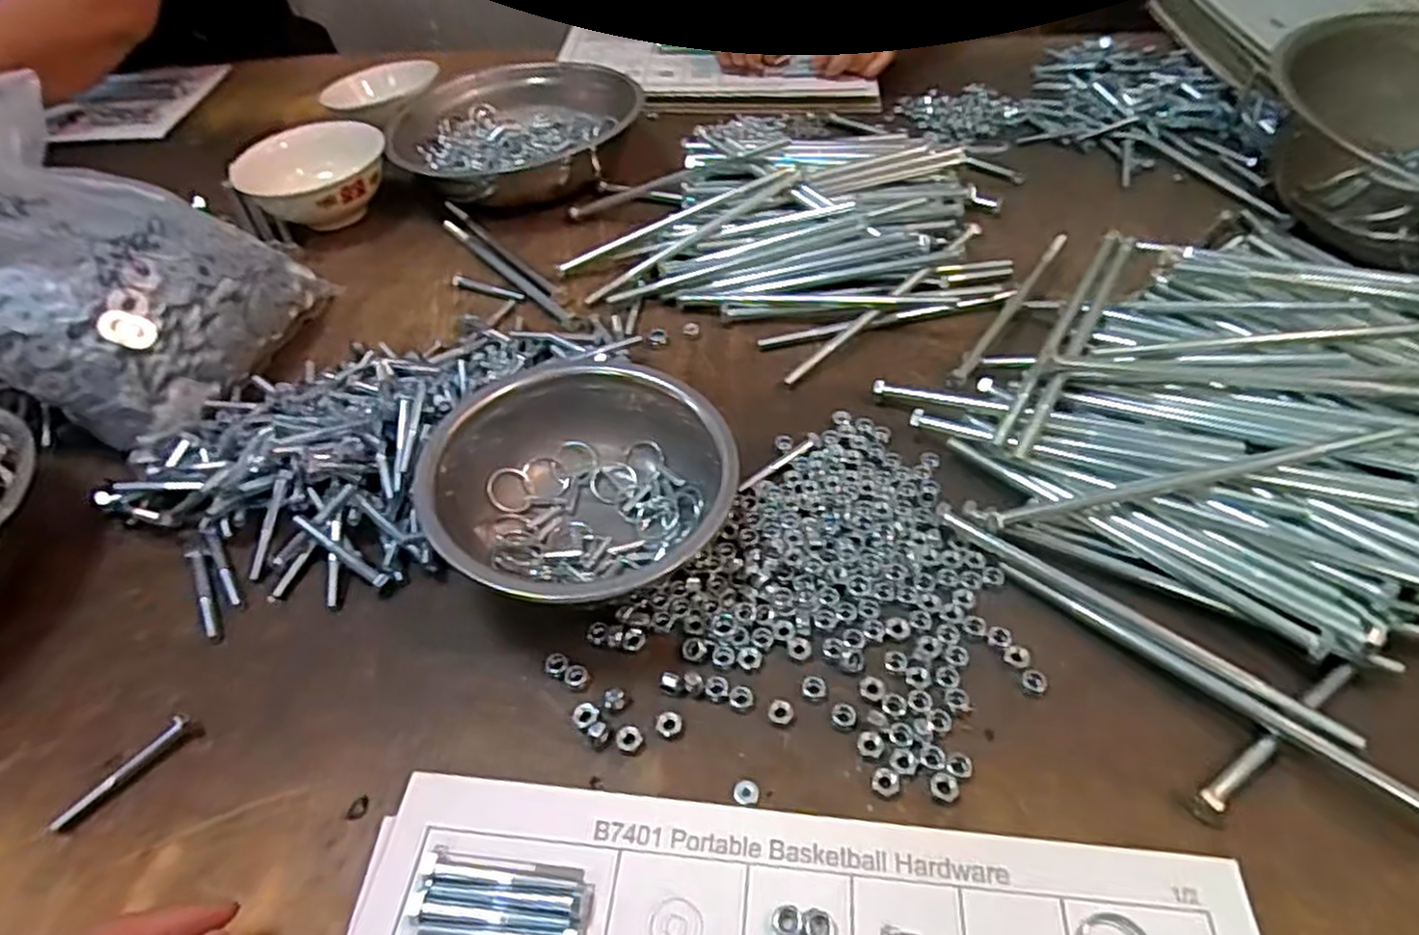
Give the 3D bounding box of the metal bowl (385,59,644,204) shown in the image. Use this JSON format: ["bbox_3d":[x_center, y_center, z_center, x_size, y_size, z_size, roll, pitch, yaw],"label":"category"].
[{"bbox_3d":[-0.210,-0.357,0.797,0.222,0.073,0.222,-2,47,2],"label":"metal bowl"}]

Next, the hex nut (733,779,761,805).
[{"bbox_3d":[0.018,0.157,0.364,0.013,0.004,0.012,-3,47,1],"label":"hex nut"}]

